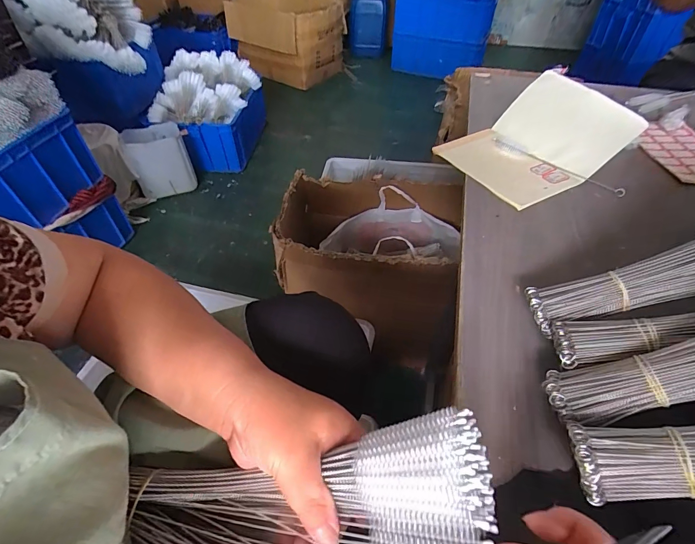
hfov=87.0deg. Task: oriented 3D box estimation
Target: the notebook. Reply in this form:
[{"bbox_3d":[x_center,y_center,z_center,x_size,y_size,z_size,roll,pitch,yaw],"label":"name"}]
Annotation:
[{"bbox_3d":[0.283,-0.212,0.558,0.239,0.077,0.191,-23,52,-21],"label":"notebook"}]

